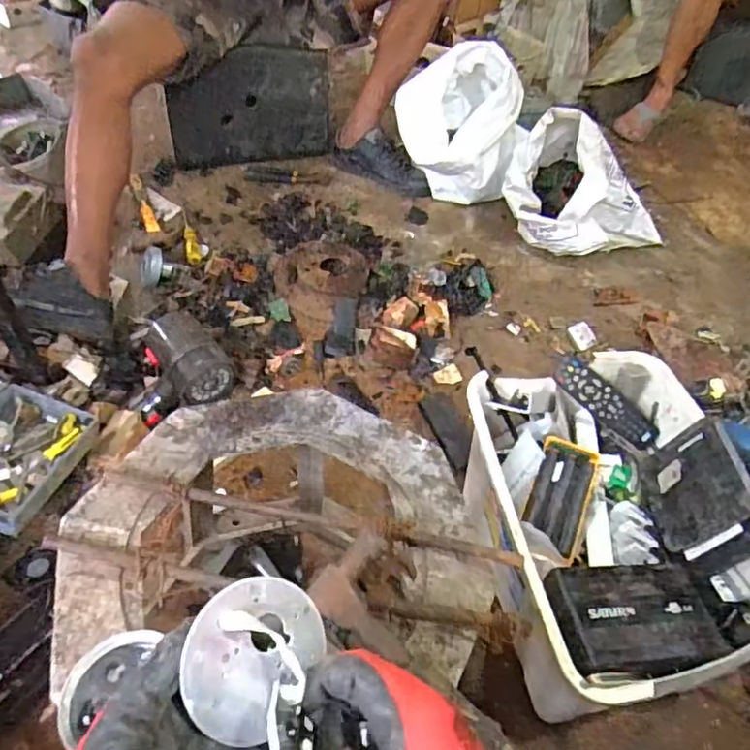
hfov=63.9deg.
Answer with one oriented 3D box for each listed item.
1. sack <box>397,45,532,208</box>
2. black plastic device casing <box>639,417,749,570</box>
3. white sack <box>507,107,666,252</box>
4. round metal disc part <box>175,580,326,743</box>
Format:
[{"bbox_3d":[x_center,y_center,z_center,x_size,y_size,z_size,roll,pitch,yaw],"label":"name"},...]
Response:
[{"bbox_3d":[0.206,-0.612,1.474,0.315,0.295,0.203,10,49,4],"label":"sack"},{"bbox_3d":[0.410,0.154,0.764,0.027,0.140,0.158,3,55,-22],"label":"black plastic device casing"},{"bbox_3d":[0.491,-0.433,1.407,0.335,0.267,0.282,36,55,24],"label":"white sack"},{"bbox_3d":[-0.070,0.154,0.339,0.072,0.005,0.081,48,55,-13],"label":"round metal disc part"}]

